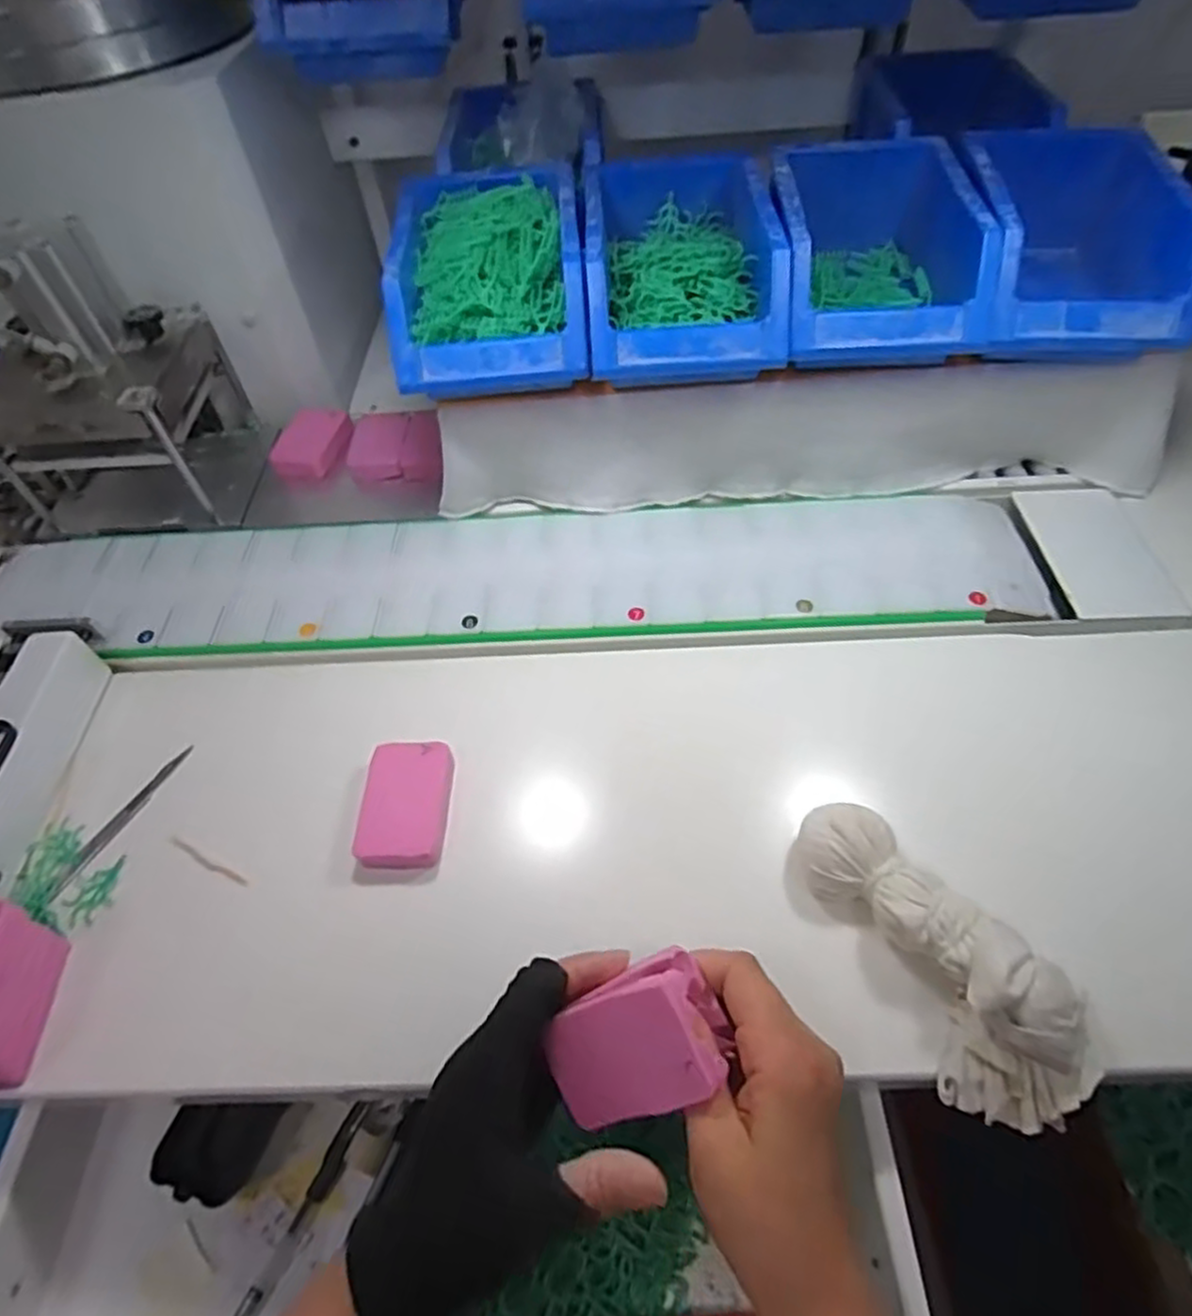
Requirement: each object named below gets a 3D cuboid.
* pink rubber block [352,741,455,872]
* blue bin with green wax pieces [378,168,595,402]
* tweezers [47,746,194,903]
[{"bbox_3d":[-0.109,0.084,0.414,0.046,0.016,0.073,-1,54,3],"label":"pink rubber block"},{"bbox_3d":[-0.071,-0.260,0.493,0.123,0.070,0.181,-4,54,1],"label":"blue bin with green wax pieces"},{"bbox_3d":[-0.285,0.097,0.435,0.010,0.011,0.106,19,57,17],"label":"tweezers"}]

